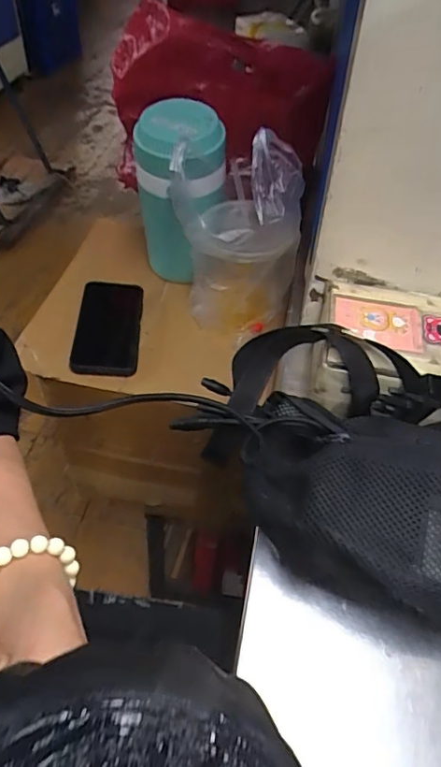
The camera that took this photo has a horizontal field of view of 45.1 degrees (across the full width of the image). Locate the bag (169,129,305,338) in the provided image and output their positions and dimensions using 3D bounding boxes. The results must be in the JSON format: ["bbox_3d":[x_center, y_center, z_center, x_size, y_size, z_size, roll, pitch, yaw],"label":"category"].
[{"bbox_3d":[0.021,-0.181,0.651,0.149,0.233,0.134,8,47,3],"label":"bag"}]

